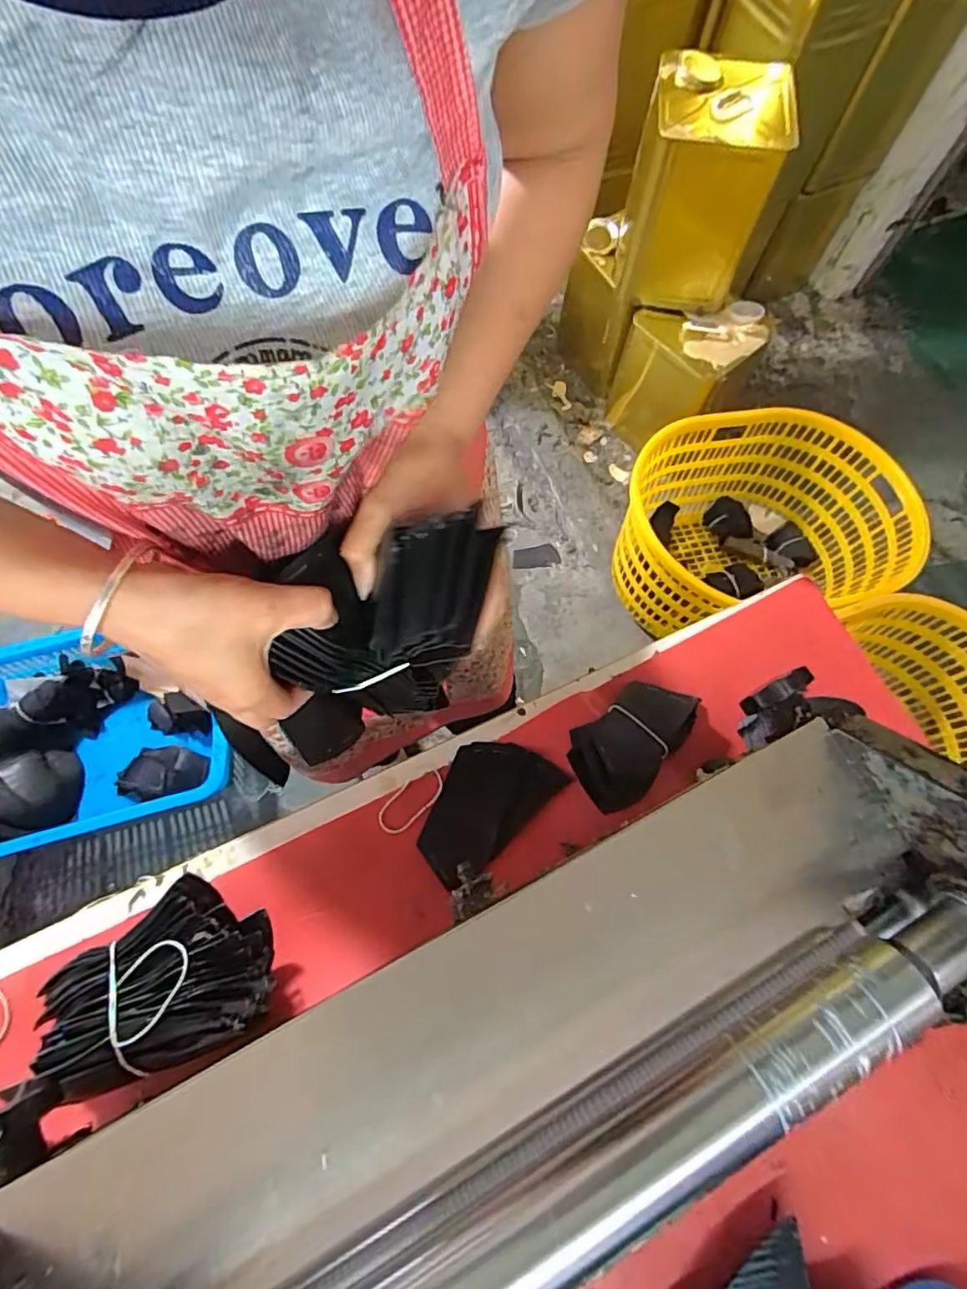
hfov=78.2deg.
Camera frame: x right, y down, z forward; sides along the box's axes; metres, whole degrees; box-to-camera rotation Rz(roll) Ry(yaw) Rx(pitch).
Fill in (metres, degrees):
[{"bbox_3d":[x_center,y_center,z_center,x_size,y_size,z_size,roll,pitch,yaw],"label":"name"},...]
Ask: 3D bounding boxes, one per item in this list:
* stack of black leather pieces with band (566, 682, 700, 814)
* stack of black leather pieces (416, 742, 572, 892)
[{"bbox_3d":[0.128,0.080,0.515,0.069,0.026,0.139,44,56,13],"label":"stack of black leather pieces with band"},{"bbox_3d":[-0.003,0.135,0.513,0.131,0.016,0.084,-42,76,-15],"label":"stack of black leather pieces"}]

